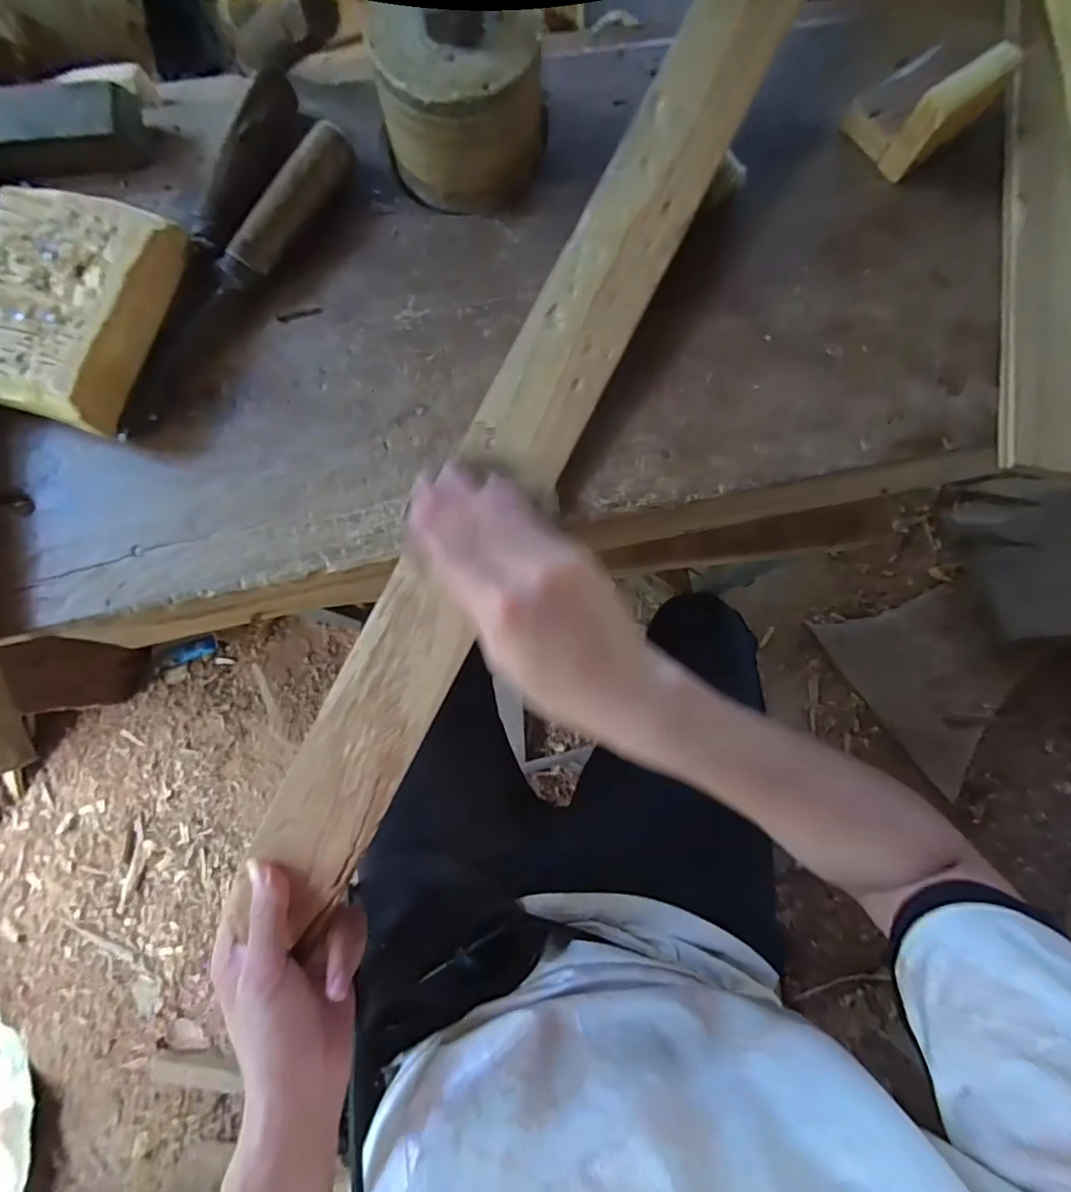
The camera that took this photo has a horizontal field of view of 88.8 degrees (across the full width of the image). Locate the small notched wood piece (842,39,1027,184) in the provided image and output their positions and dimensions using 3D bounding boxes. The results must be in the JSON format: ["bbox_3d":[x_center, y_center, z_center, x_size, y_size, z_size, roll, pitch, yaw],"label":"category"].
[{"bbox_3d":[0.269,-0.340,0.365,0.092,0.050,0.063,-39,85,-6],"label":"small notched wood piece"}]

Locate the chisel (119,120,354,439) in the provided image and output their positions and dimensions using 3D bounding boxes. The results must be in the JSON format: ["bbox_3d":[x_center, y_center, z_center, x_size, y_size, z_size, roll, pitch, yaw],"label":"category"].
[{"bbox_3d":[-0.191,-0.199,0.345,0.027,0.028,0.227,34,84,4],"label":"chisel"}]

